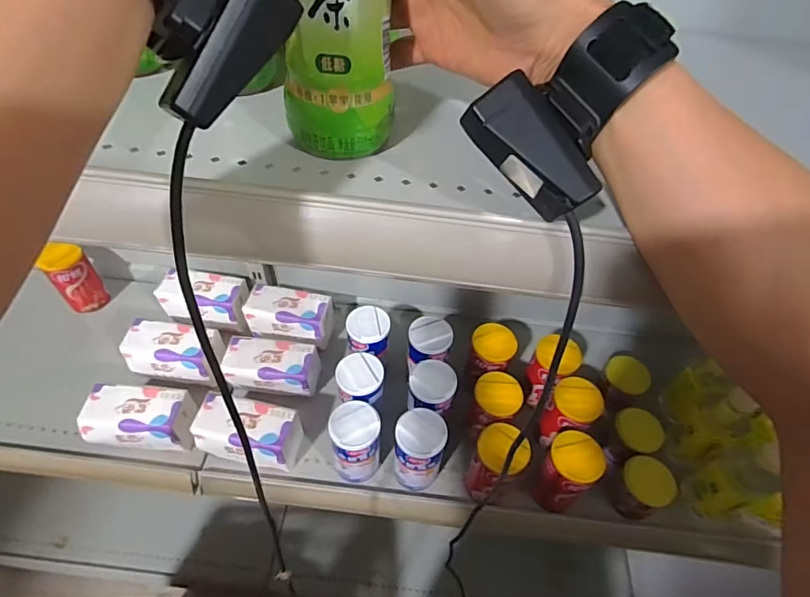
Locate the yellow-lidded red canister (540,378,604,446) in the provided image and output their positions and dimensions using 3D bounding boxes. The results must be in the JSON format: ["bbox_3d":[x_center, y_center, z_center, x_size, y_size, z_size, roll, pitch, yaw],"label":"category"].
[{"bbox_3d":[0.240,0.169,0.682,0.068,0.096,0.067,2,52,-3],"label":"yellow-lidded red canister"}]

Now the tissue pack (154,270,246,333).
[{"bbox_3d":[-0.340,0.000,0.796,0.133,0.079,0.073,6,51,1],"label":"tissue pack"}]

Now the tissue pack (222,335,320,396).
[{"bbox_3d":[-0.203,0.108,0.726,0.134,0.069,0.065,5,51,-1],"label":"tissue pack"}]

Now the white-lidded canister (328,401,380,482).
[{"bbox_3d":[-0.067,0.197,0.640,0.062,0.112,0.067,-5,52,-8],"label":"white-lidded canister"}]

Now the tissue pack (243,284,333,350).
[{"bbox_3d":[-0.194,0.031,0.792,0.135,0.076,0.074,11,52,4],"label":"tissue pack"}]

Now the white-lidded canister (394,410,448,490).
[{"bbox_3d":[0.018,0.211,0.643,0.065,0.120,0.068,2,52,-3],"label":"white-lidded canister"}]

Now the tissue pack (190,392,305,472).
[{"bbox_3d":[-0.219,0.192,0.658,0.129,0.090,0.071,12,52,5],"label":"tissue pack"}]

